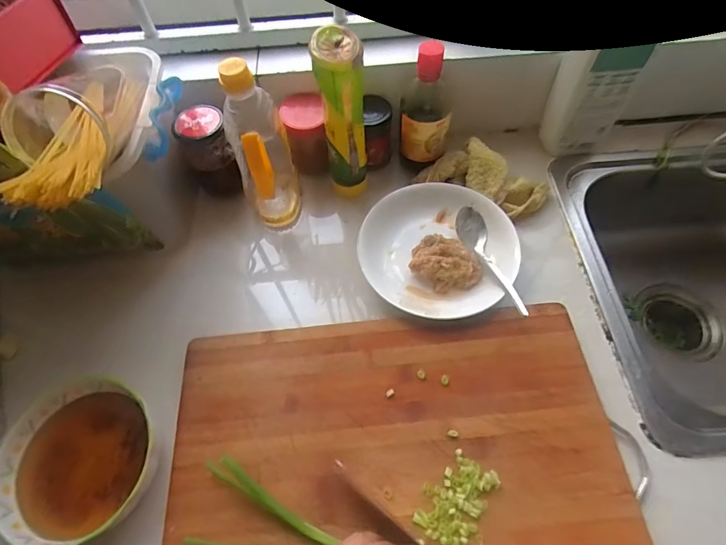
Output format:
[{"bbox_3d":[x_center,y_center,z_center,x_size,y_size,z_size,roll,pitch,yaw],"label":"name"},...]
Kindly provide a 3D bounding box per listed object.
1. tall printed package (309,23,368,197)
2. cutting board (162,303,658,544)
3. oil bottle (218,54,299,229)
[{"bbox_3d":[-0.022,-0.182,0.521,0.053,0.225,0.063,-5,60,0],"label":"tall printed package"},{"bbox_3d":[0.033,0.206,0.404,0.447,0.019,0.334,-5,59,1],"label":"cutting board"},{"bbox_3d":[-0.129,-0.148,0.517,0.072,0.222,0.060,-18,61,-8],"label":"oil bottle"}]

